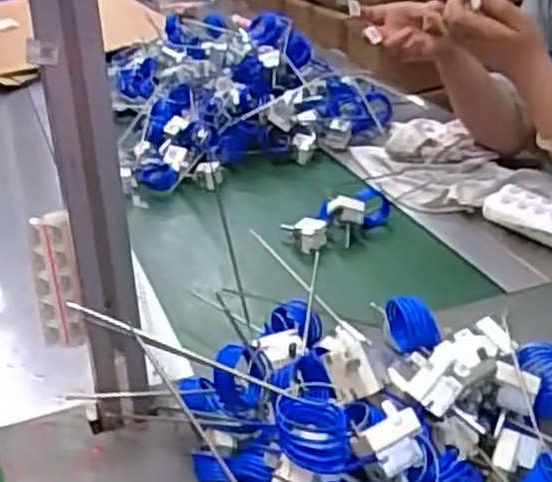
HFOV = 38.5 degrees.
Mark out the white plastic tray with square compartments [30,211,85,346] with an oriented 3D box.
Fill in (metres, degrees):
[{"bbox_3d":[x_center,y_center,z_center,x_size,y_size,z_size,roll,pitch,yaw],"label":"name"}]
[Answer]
[{"bbox_3d":[-0.163,0.030,0.589,0.032,0.108,0.021,-12,29,-16],"label":"white plastic tray with square compartments"}]

